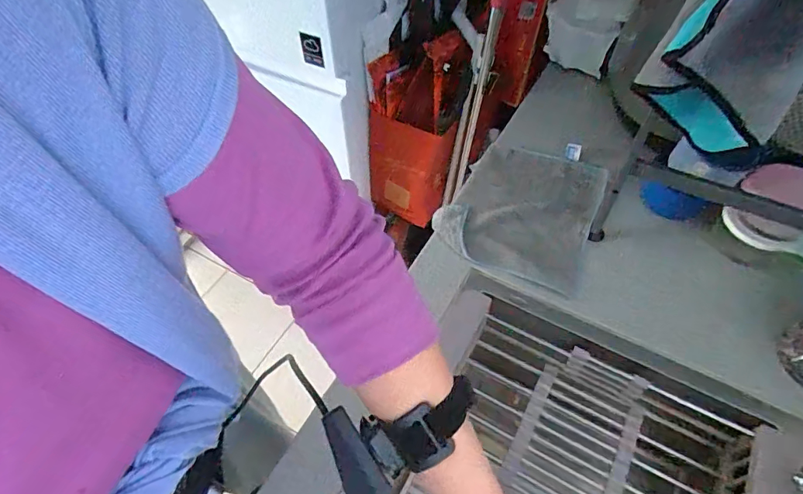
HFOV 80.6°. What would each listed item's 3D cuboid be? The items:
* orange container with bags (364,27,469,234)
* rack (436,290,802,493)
[{"bbox_3d":[0.025,-0.218,0.961,0.181,0.379,0.091,10,54,9],"label":"orange container with bags"},{"bbox_3d":[0.211,0.235,0.544,0.401,0.070,0.223,24,57,18],"label":"rack"}]

